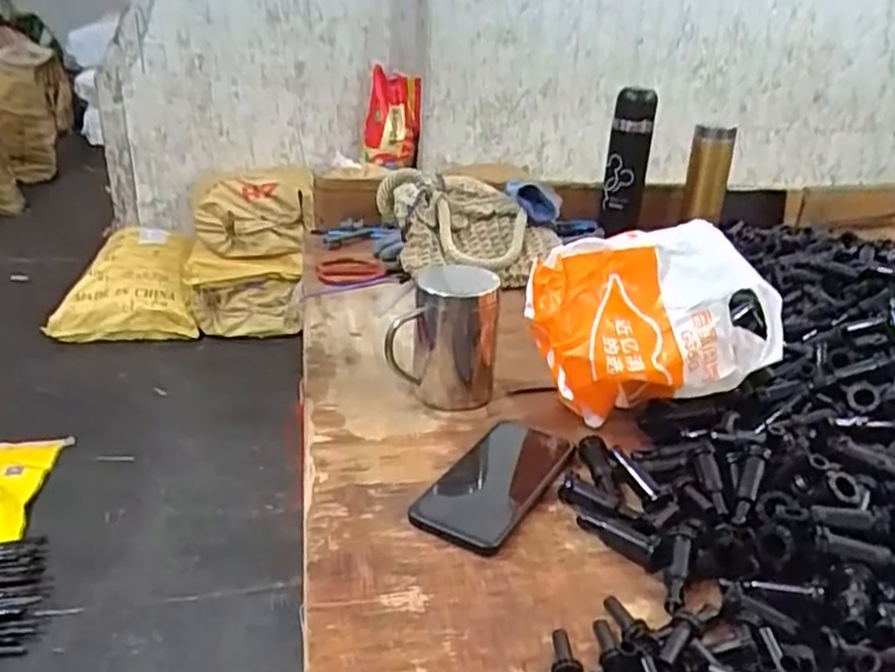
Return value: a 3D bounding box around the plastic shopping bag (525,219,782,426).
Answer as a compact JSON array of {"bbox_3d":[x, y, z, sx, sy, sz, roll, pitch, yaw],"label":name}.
[{"bbox_3d":[0.174,-0.007,0.660,0.208,0.152,0.111,1,25,-3],"label":"plastic shopping bag"}]

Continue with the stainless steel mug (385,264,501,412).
[{"bbox_3d":[-0.002,-0.005,0.701,0.101,0.131,0.072,4,25,3],"label":"stainless steel mug"}]

